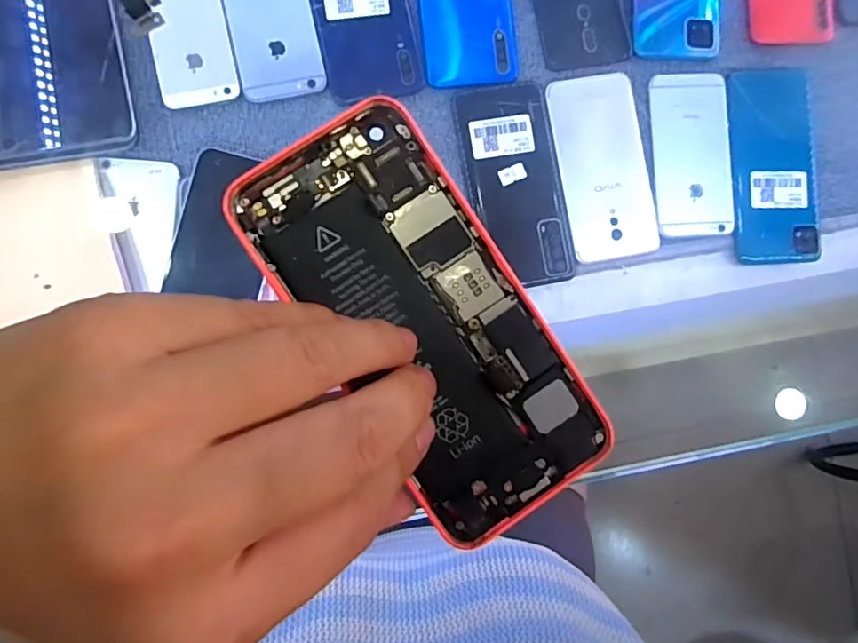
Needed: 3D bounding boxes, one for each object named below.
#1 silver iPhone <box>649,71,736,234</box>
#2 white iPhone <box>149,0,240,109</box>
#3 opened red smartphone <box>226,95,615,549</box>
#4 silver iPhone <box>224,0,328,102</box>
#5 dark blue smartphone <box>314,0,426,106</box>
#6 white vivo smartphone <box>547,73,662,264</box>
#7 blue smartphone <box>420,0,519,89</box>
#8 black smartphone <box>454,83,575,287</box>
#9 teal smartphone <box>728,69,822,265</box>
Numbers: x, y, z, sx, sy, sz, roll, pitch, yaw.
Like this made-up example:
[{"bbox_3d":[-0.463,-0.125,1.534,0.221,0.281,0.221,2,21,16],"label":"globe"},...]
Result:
[{"bbox_3d":[0.221,-0.139,0.452,0.065,0.006,0.133,-2,90,-6],"label":"silver iPhone"},{"bbox_3d":[-0.187,-0.230,0.421,0.057,0.005,0.122,-11,91,-5],"label":"white iPhone"},{"bbox_3d":[-0.001,0.000,0.159,0.057,0.007,0.124,-34,92,-5],"label":"opened red smartphone"},{"bbox_3d":[-0.126,-0.244,0.428,0.065,0.004,0.135,-11,91,-5],"label":"silver iPhone"},{"bbox_3d":[-0.053,-0.256,0.432,0.076,0.005,0.155,-11,91,-5],"label":"dark blue smartphone"},{"bbox_3d":[0.146,-0.127,0.446,0.073,0.004,0.148,-10,91,-6],"label":"white vivo smartphone"},{"bbox_3d":[0.028,-0.272,0.438,0.074,0.005,0.158,-7,90,-6],"label":"blue smartphone"},{"bbox_3d":[0.070,-0.110,0.439,0.072,0.005,0.161,-9,91,-6],"label":"black smartphone"},{"bbox_3d":[0.294,-0.132,0.457,0.076,0.009,0.163,1,90,-6],"label":"teal smartphone"}]

